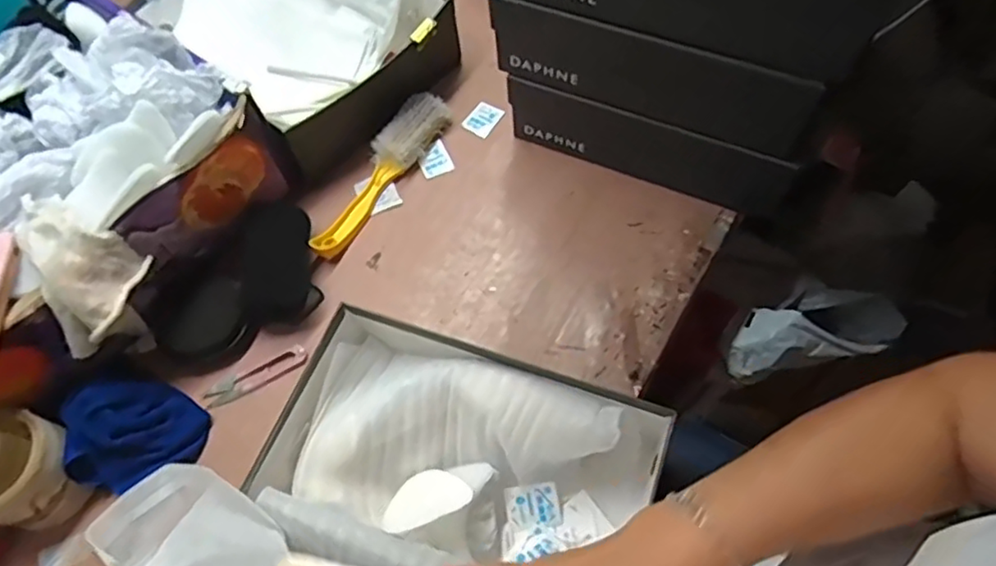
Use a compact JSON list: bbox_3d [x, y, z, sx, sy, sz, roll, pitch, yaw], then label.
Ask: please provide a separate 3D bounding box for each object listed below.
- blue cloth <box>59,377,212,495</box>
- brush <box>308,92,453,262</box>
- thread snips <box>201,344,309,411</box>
[{"bbox_3d":[-0.329,0.133,0.573,0.102,0.076,0.074,-35,66,-14],"label":"blue cloth"},{"bbox_3d":[-0.133,-0.120,0.709,0.050,0.036,0.222,29,68,17],"label":"brush"},{"bbox_3d":[-0.236,0.090,0.627,0.101,0.010,0.024,-24,64,-9],"label":"thread snips"}]

